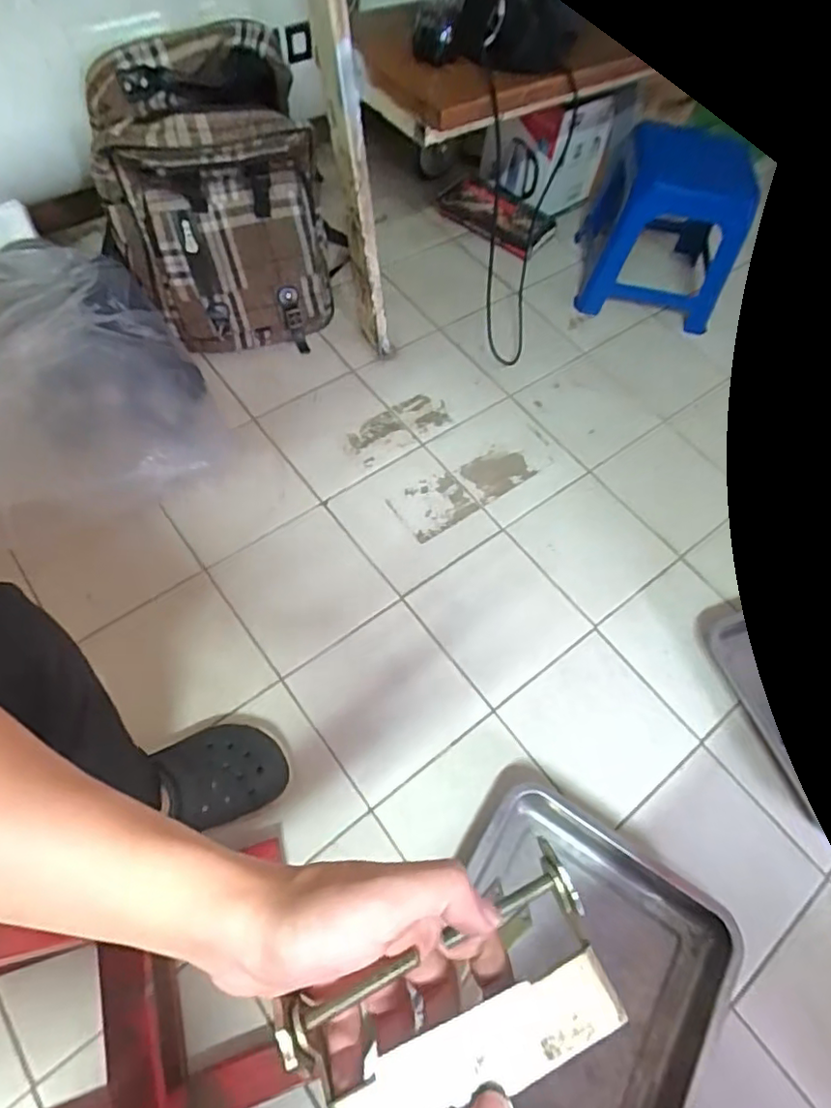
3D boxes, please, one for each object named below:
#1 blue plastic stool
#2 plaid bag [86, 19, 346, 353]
[{"bbox_3d":[0.444,-0.582,1.053,0.243,0.229,0.233,12,61,1],"label":"blue plastic stool"},{"bbox_3d":[-0.300,-0.523,0.893,0.319,0.353,0.207,-10,63,-11],"label":"plaid bag"}]

